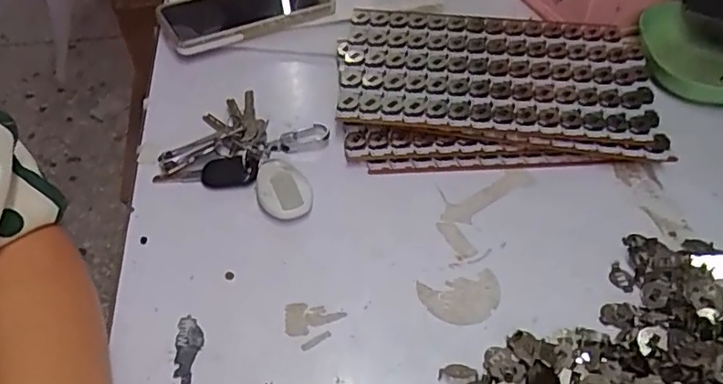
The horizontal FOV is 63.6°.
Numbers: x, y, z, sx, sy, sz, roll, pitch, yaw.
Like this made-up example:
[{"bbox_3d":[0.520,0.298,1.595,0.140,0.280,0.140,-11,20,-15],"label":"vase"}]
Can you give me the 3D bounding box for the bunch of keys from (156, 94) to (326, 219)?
[{"bbox_3d":[-0.084,-0.034,0.466,0.125,0.013,0.109,16,49,14],"label":"bunch of keys"}]

